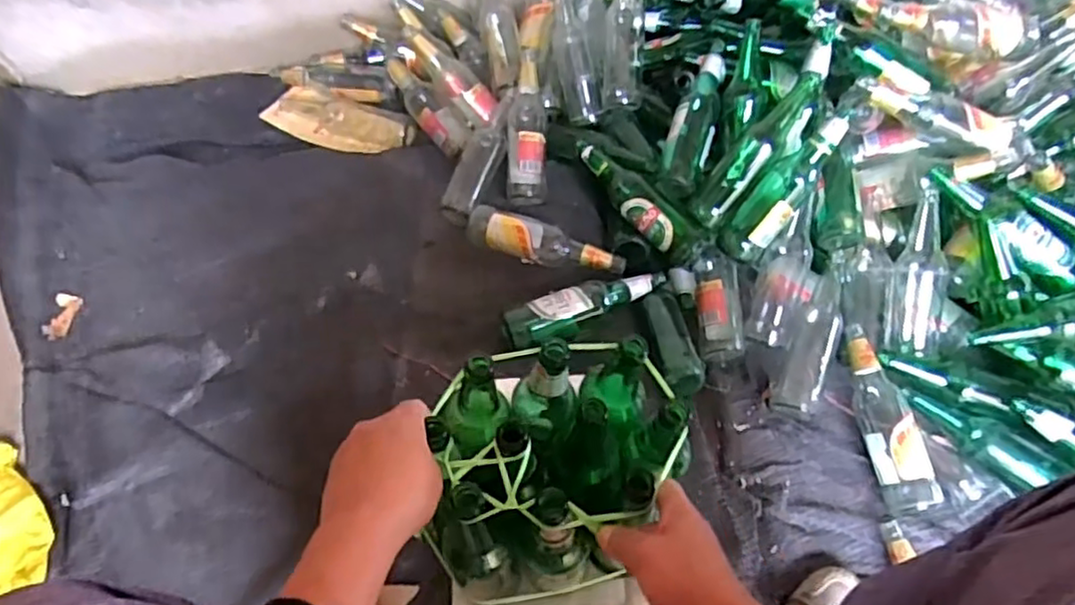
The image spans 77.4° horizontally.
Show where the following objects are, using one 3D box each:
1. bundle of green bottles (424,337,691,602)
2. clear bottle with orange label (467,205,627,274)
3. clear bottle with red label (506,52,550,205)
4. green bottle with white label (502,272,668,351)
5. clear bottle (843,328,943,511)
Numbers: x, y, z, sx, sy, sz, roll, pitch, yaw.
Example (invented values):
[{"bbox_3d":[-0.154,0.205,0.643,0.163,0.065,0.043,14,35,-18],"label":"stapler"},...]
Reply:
[{"bbox_3d":[0.015,0.158,0.633,0.195,0.208,0.172,-4,57,-5],"label":"bundle of green bottles"},{"bbox_3d":[0.016,-0.097,1.077,0.255,0.062,0.076,13,57,6],"label":"clear bottle with orange label"},{"bbox_3d":[-0.018,-0.298,1.148,0.066,0.055,0.258,0,79,-2],"label":"clear bottle with red label"},{"bbox_3d":[0.071,0.004,1.005,0.251,0.062,0.059,-23,61,-16],"label":"green bottle with white label"},{"bbox_3d":[0.482,0.157,0.939,0.060,0.061,0.260,-8,58,-8],"label":"clear bottle"}]

